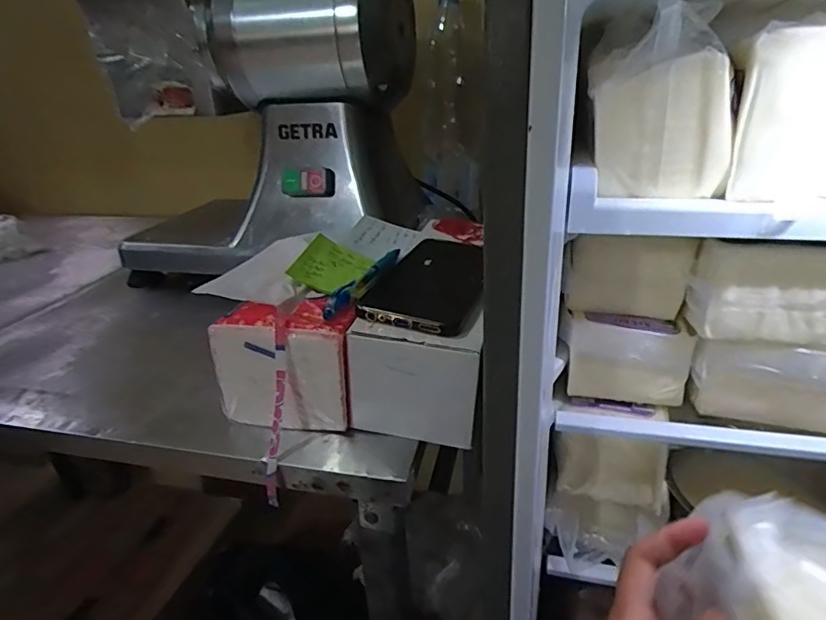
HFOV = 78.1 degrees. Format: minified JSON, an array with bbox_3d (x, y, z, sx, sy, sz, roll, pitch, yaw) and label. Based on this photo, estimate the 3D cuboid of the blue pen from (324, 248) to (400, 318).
[{"bbox_3d":[-0.035,-0.029,0.417,0.015,0.011,0.128,8,30,19],"label":"blue pen"}]

